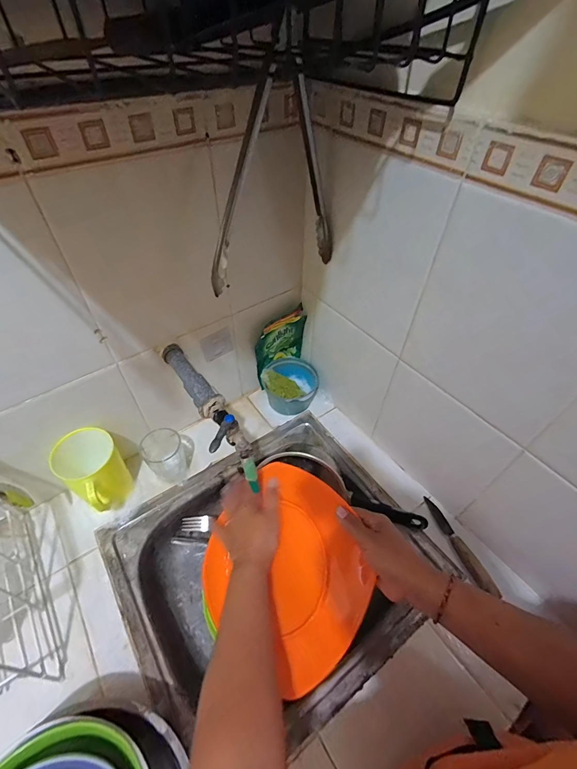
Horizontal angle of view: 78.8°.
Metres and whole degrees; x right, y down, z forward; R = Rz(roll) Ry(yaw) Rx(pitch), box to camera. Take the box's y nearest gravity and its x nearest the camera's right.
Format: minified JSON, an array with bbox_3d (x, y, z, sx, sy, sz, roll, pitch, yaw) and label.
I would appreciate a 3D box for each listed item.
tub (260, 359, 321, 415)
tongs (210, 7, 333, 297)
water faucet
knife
[{"bbox_3d":[0.003,0.004,0.744,0.105,0.069,0.103,0,48,0],"label":"tub"},{"bbox_3d":[-0.017,-0.249,0.419,0.194,0.257,0.027,-31,56,-25],"label":"tongs"},{"bbox_3d":[-0.123,0.014,0.502,0.048,0.040,0.219,-23,53,-20],"label":"water faucet"},{"bbox_3d":[0.274,0.256,0.567,0.024,0.017,0.163,-16,51,-14],"label":"knife"}]

